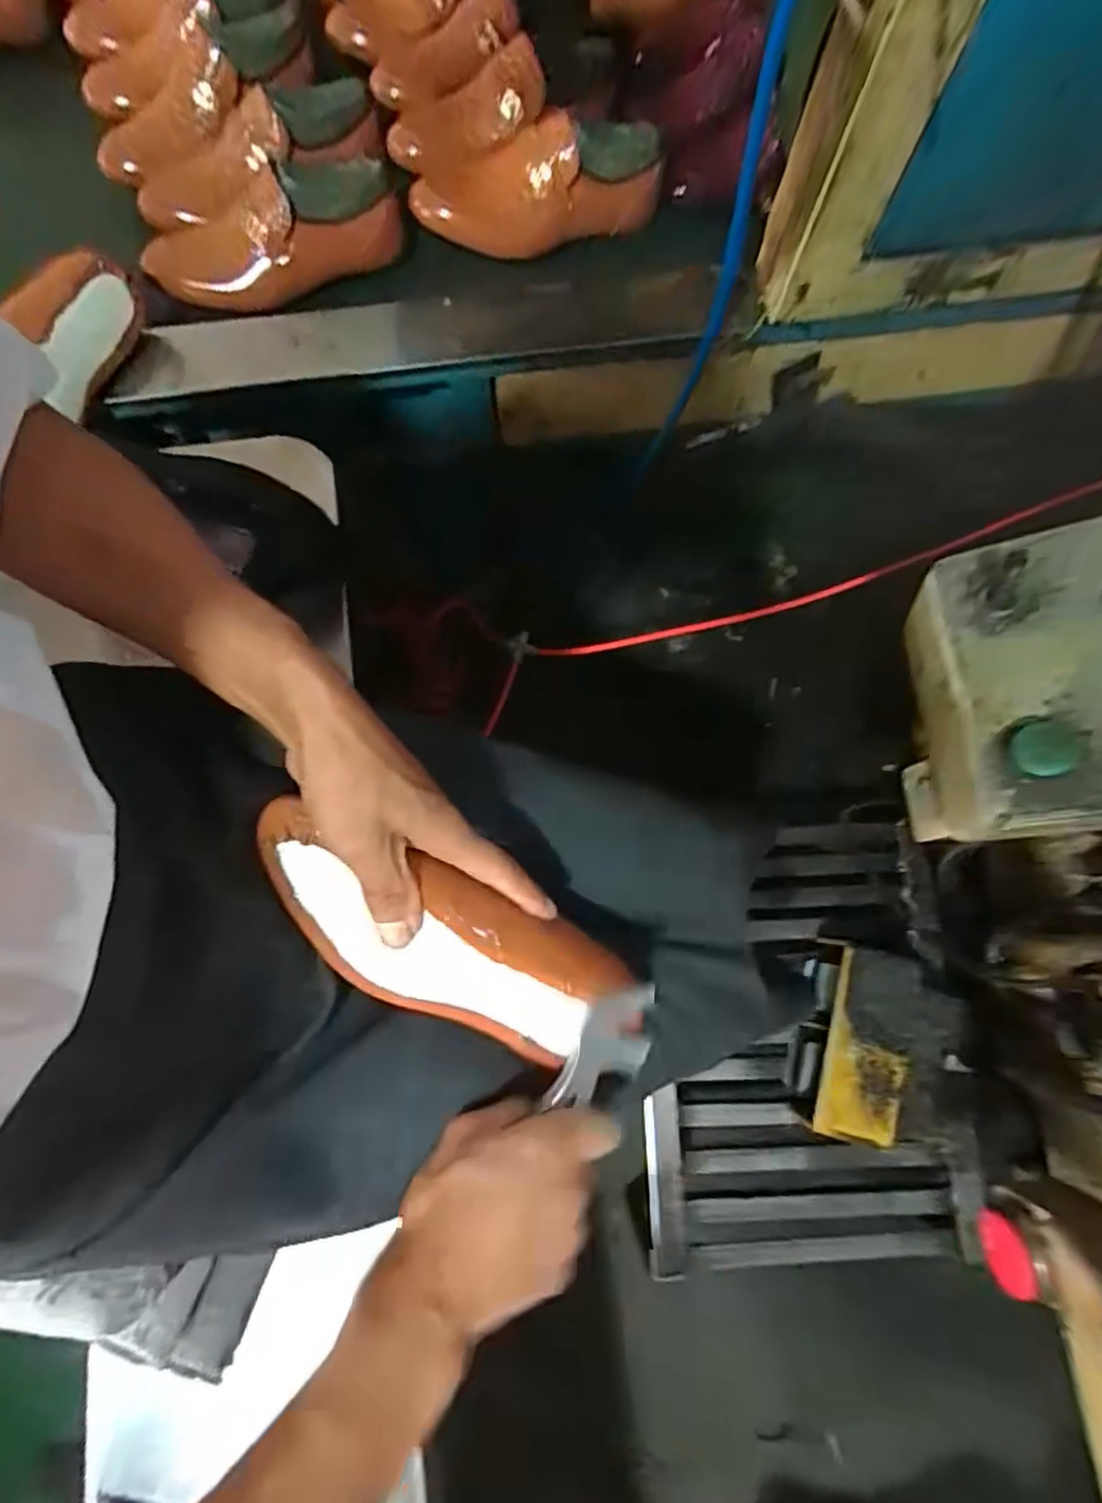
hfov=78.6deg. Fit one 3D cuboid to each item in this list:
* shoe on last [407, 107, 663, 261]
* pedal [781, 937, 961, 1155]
[{"bbox_3d":[-0.012,-0.566,0.681,0.245,0.099,0.095,1,77,-1],"label":"shoe on last"},{"bbox_3d":[0.414,0.384,0.884,0.168,0.159,0.231,17,77,3],"label":"pedal"}]

